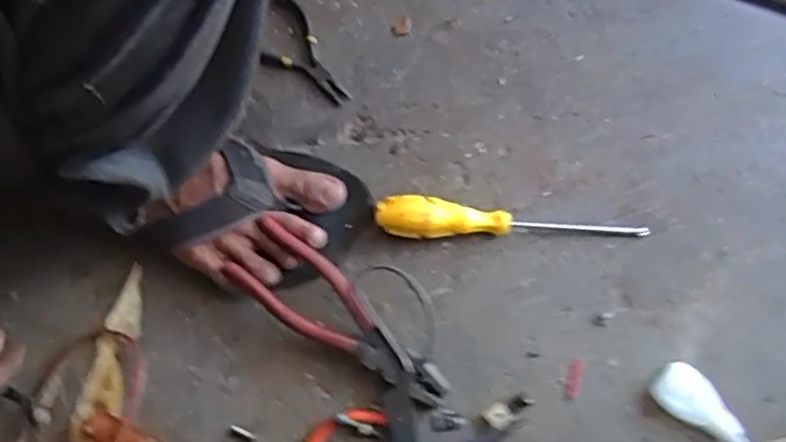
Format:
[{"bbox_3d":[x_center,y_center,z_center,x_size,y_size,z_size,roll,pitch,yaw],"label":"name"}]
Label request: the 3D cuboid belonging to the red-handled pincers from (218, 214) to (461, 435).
[{"bbox_3d":[-0.030,0.082,0.525,0.213,0.030,0.057,35,77,8],"label":"red-handled pincers"}]

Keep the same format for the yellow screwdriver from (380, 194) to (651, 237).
[{"bbox_3d":[0.095,0.002,0.549,0.218,0.026,0.030,2,75,0],"label":"yellow screwdriver"}]

